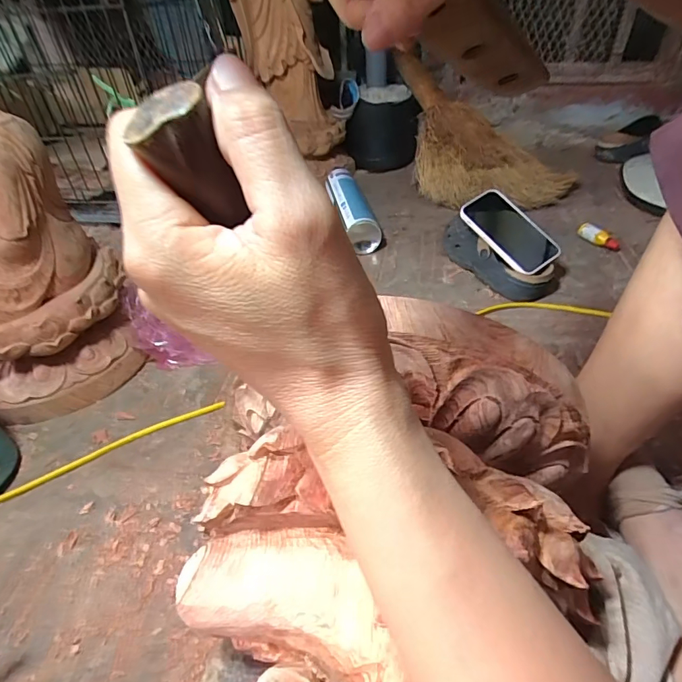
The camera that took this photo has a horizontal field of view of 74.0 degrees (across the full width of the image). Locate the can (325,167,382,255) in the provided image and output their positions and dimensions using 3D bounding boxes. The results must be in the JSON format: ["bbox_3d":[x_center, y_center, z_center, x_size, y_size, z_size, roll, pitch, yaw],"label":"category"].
[{"bbox_3d":[0.022,-0.259,0.883,0.061,0.065,0.272,-8,41,-4],"label":"can"}]

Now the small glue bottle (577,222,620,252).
[{"bbox_3d":[0.443,-0.180,0.781,0.025,0.026,0.076,-29,47,-26],"label":"small glue bottle"}]

